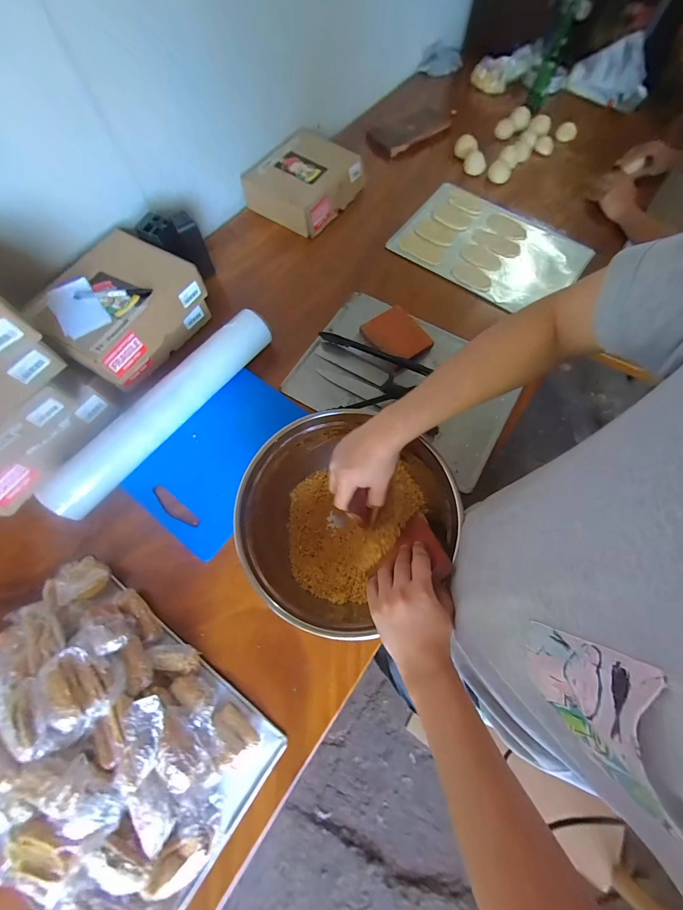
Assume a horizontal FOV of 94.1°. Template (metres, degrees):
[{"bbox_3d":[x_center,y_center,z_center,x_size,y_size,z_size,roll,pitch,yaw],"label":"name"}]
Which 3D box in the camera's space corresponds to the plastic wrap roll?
[{"bbox_3d":[-0.338,-0.095,0.628,0.089,0.090,0.498,35,72,11],"label":"plastic wrap roll"}]

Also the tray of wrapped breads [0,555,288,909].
[{"bbox_3d":[-0.345,0.391,0.417,0.444,0.137,0.297,37,72,11],"label":"tray of wrapped breads"}]

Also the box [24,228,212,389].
[{"bbox_3d":[-0.435,-0.287,0.653,0.201,0.144,0.256,29,71,9],"label":"box"}]

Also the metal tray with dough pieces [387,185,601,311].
[{"bbox_3d":[0.413,-0.580,0.867,0.450,0.024,0.359,35,72,11],"label":"metal tray with dough pieces"}]

